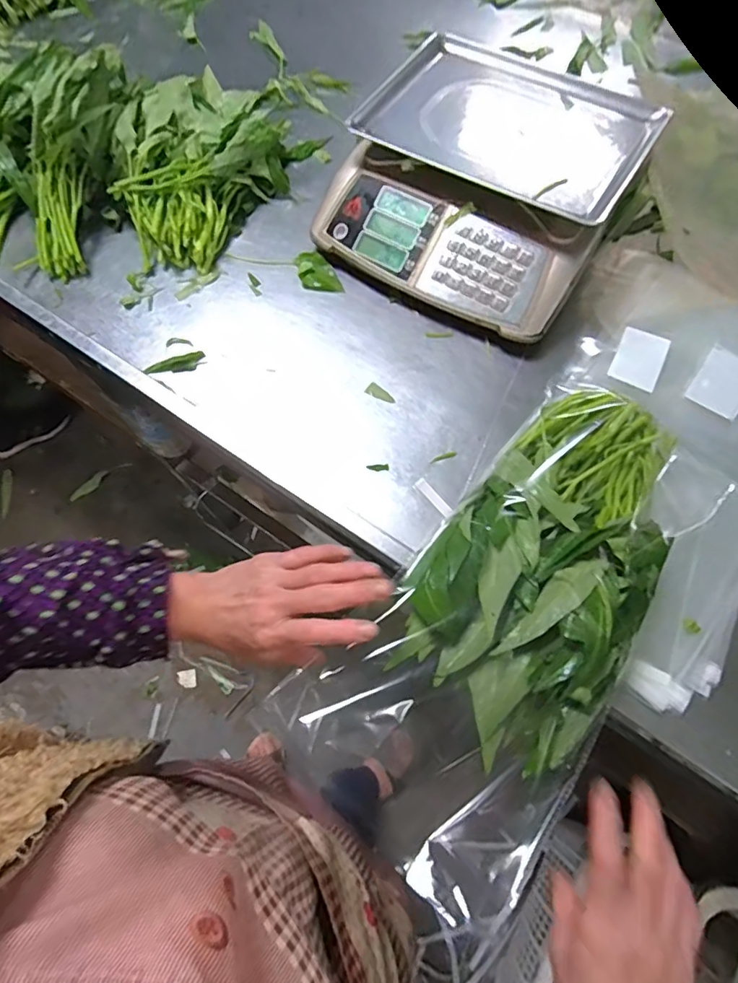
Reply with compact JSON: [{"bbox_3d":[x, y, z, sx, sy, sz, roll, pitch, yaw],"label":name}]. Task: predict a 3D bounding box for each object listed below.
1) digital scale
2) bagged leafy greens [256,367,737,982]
[{"bbox_3d":[0.152,-0.406,0.663,0.335,0.116,0.355,31,72,14],"label":"digital scale"},{"bbox_3d":[0.150,0.085,0.458,0.207,0.076,0.460,36,71,15],"label":"bagged leafy greens"}]

